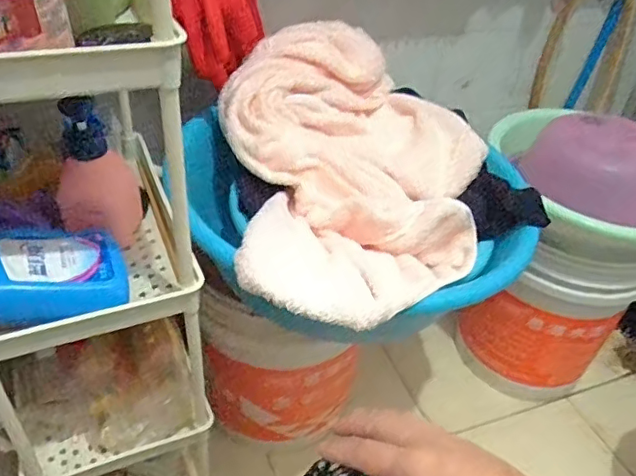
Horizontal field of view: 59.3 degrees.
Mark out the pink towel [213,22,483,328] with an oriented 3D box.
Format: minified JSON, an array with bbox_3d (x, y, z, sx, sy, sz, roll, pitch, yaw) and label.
[{"bbox_3d":[0.041,-0.101,0.675,0.354,0.149,0.499,13,38,11],"label":"pink towel"}]

